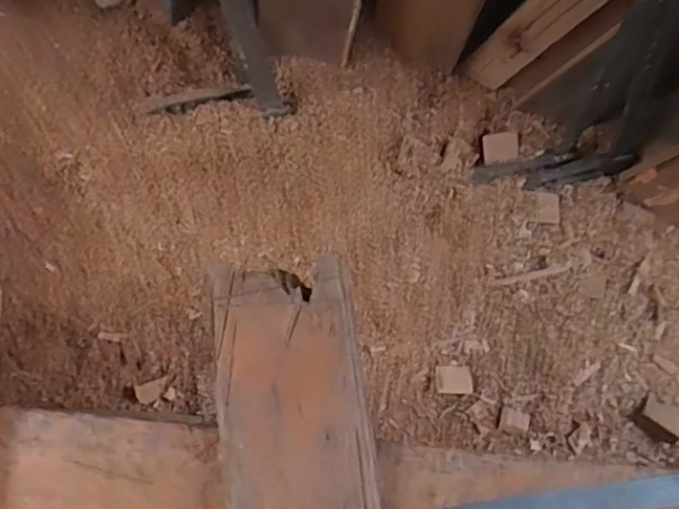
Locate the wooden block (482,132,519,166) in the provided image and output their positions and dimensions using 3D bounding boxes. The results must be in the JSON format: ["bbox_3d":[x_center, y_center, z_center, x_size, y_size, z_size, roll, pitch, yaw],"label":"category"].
[{"bbox_3d":[0.230,-0.151,0.919,0.048,0.012,0.044,-4,83,-1],"label":"wooden block"}]

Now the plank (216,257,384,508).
[{"bbox_3d":[-0.030,0.204,0.555,0.131,0.027,0.385,-7,83,-1],"label":"plank"}]

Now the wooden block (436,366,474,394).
[{"bbox_3d":[0.149,0.162,0.833,0.048,0.007,0.034,1,83,0],"label":"wooden block"}]

